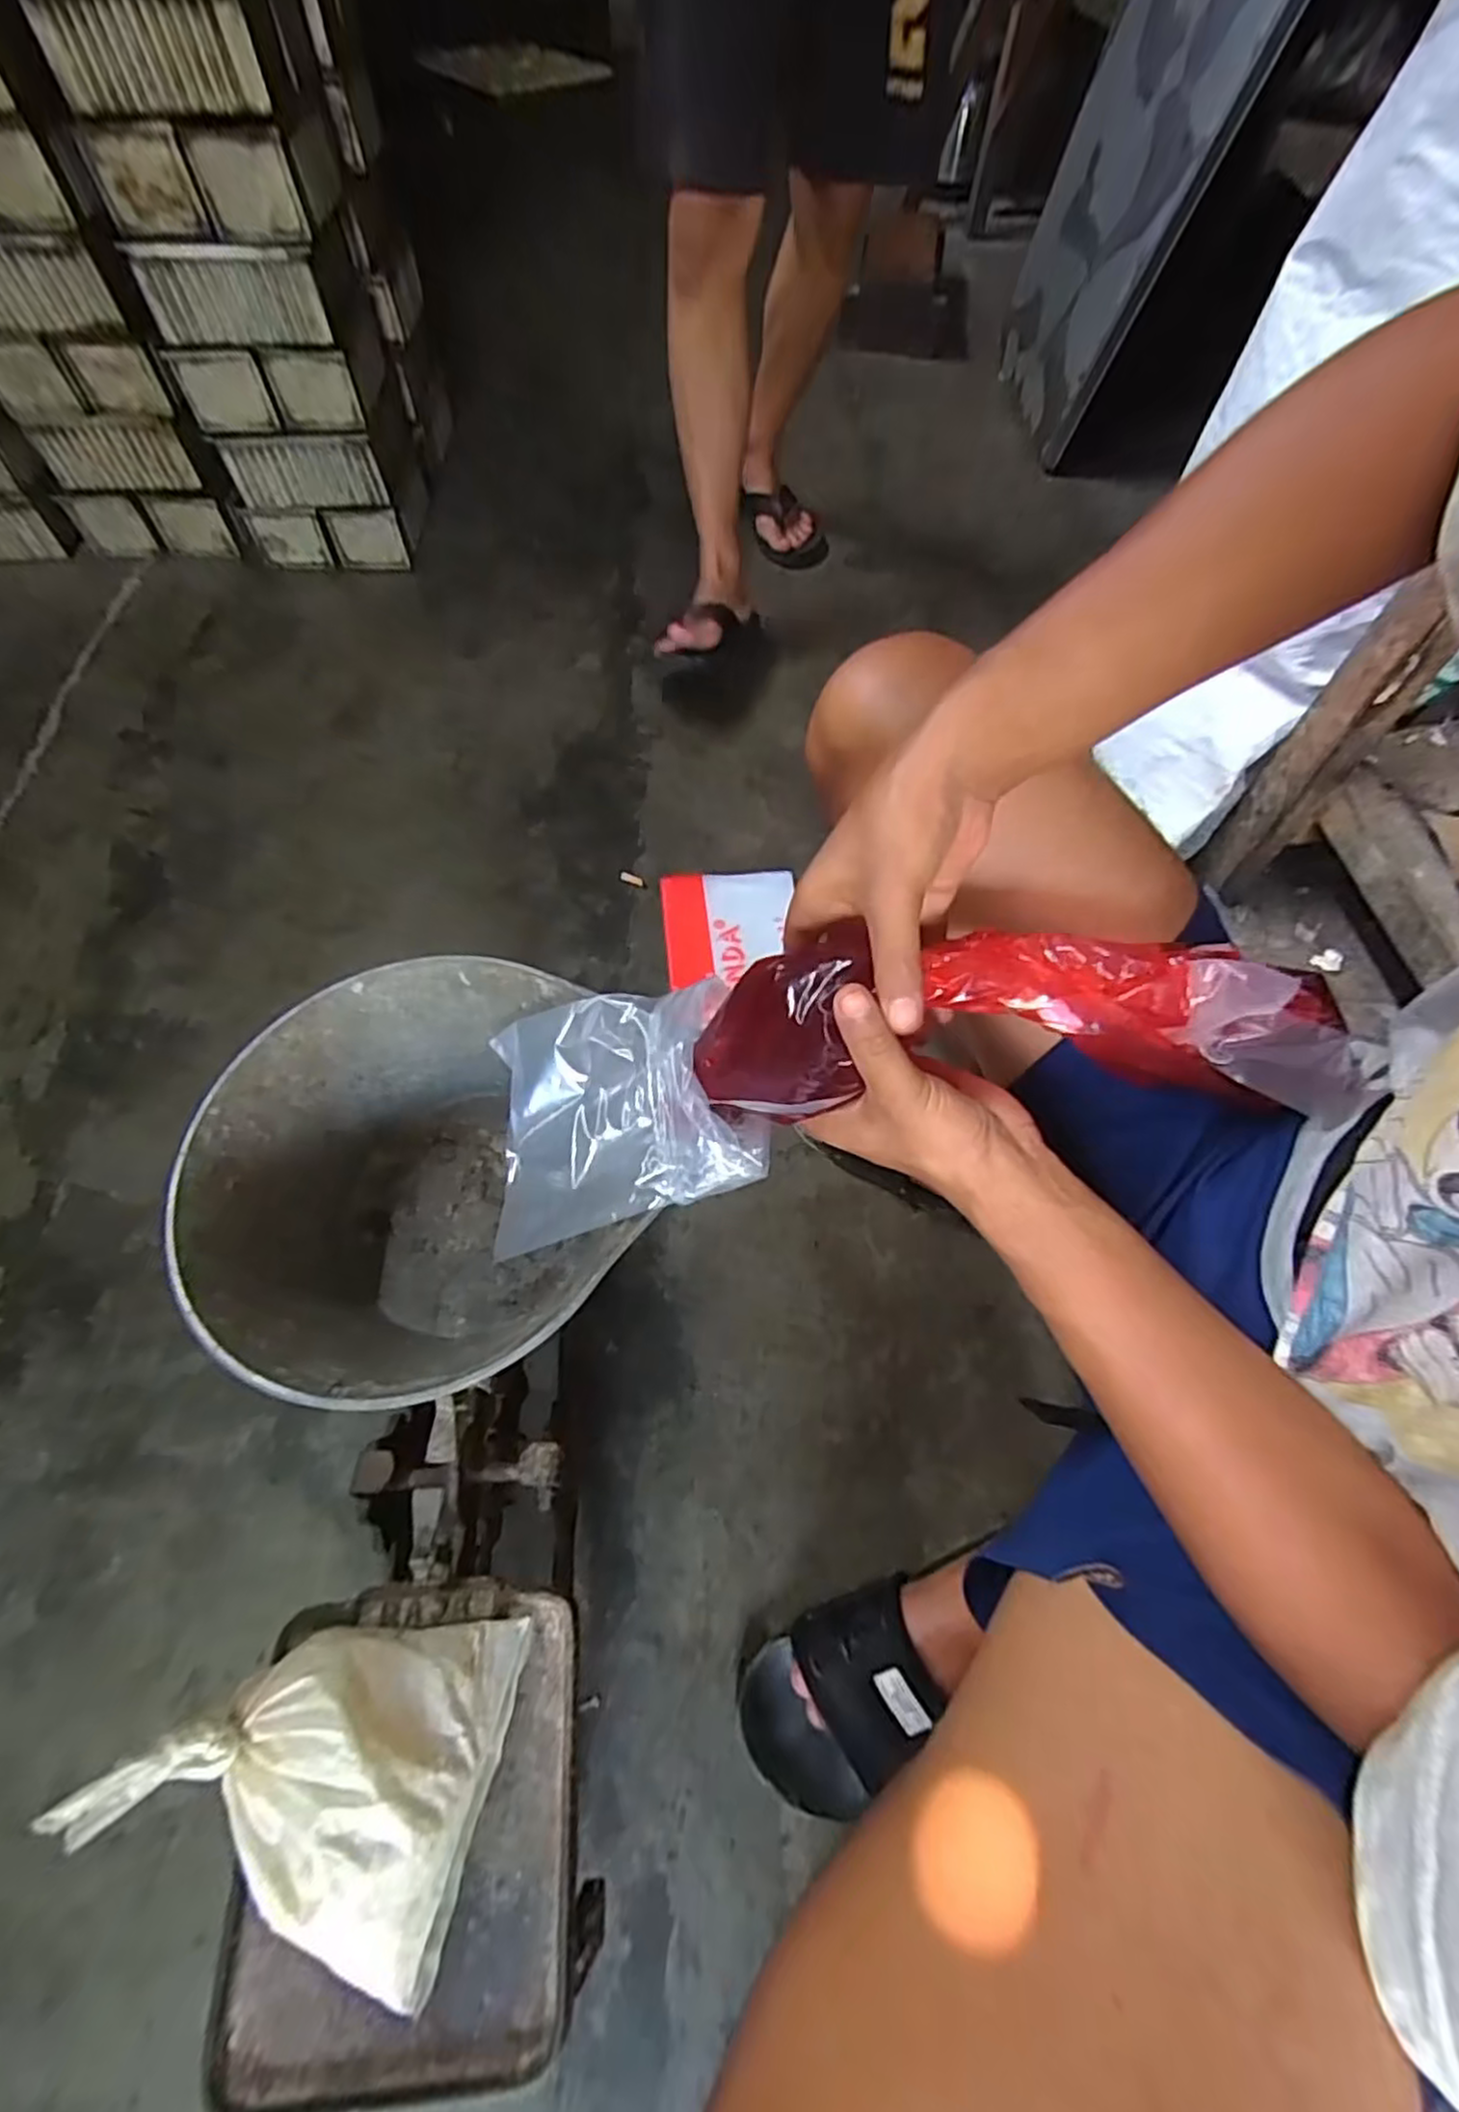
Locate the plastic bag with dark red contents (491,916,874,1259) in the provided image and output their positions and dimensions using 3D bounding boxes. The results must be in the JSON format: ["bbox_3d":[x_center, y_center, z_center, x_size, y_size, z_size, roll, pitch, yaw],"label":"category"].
[{"bbox_3d":[-0.029,0.021,0.406,0.243,0.060,0.138,-21,64,29],"label":"plastic bag with dark red contents"}]

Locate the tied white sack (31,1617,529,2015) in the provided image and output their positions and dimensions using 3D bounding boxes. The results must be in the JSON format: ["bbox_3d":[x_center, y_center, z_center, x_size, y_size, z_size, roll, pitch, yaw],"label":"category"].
[{"bbox_3d":[-0.193,0.329,0.343,0.154,0.068,0.135,13,62,5],"label":"tied white sack"}]

